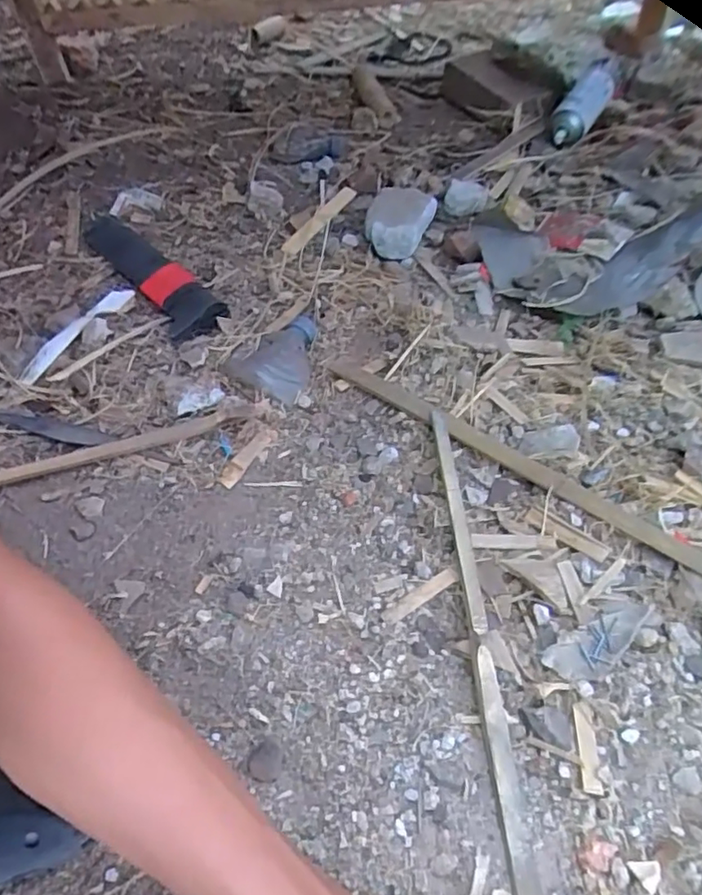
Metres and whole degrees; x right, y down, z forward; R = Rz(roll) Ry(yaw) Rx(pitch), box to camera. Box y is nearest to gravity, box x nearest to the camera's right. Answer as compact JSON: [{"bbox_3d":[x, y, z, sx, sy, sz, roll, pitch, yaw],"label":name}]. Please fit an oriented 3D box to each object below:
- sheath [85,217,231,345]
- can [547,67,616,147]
[{"bbox_3d":[-0.263,-0.231,0.790,0.073,0.024,0.312,-31,55,-23],"label":"sheath"},{"bbox_3d":[0.407,-0.600,1.049,0.066,0.062,0.208,25,55,22],"label":"can"}]

